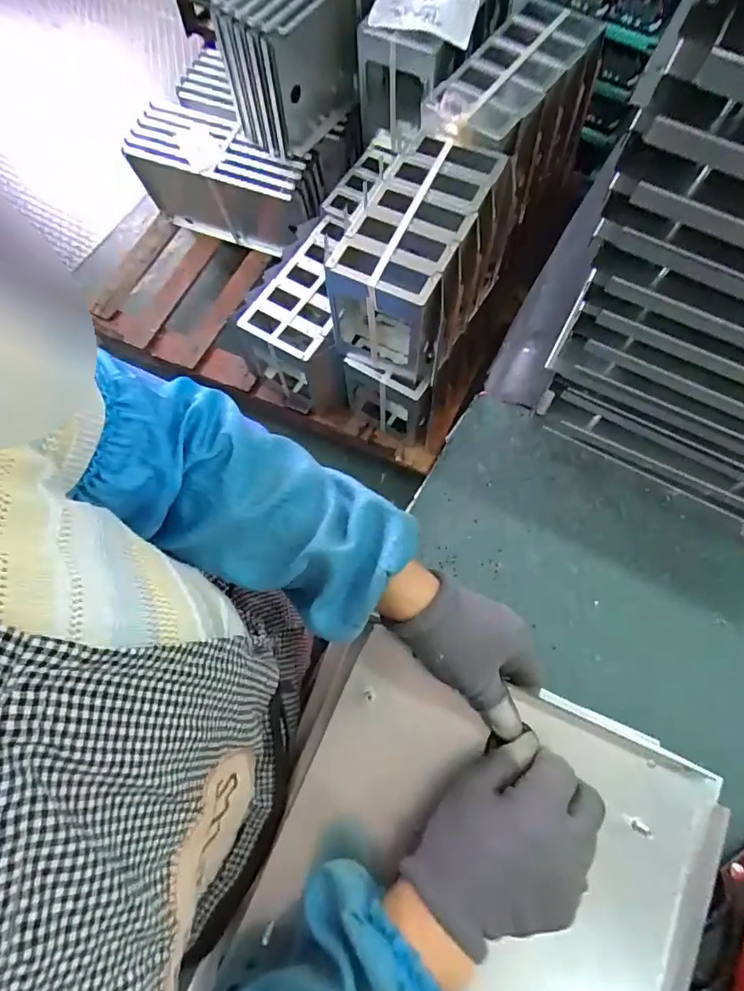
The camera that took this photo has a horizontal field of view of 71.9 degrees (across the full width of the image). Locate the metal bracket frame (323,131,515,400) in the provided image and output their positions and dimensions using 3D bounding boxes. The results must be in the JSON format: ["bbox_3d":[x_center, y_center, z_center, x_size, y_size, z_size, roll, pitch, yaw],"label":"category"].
[{"bbox_3d":[0.085,-0.424,0.937,0.222,0.237,0.356,27,74,10],"label":"metal bracket frame"}]

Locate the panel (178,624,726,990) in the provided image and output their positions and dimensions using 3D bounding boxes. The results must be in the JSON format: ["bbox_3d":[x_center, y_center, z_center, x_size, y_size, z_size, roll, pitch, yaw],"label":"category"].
[{"bbox_3d":[0.026,0.365,0.313,0.296,0.035,0.475,20,72,8],"label":"panel"}]

